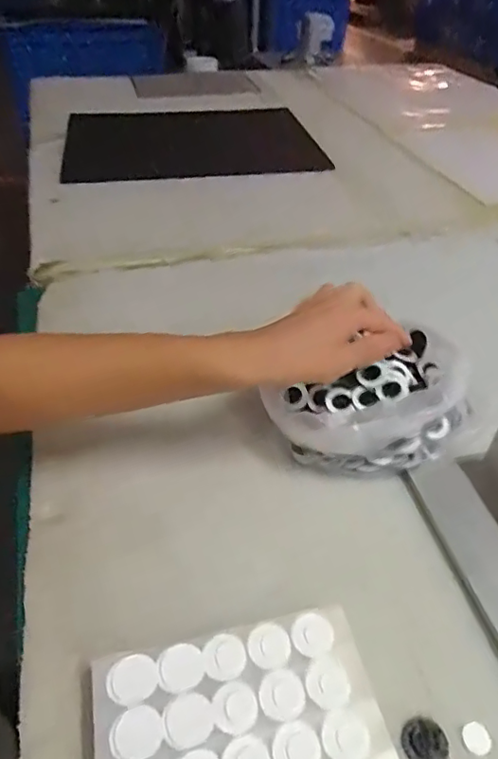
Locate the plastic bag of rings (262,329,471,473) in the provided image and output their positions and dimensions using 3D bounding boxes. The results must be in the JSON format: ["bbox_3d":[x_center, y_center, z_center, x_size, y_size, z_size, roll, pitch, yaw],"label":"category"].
[{"bbox_3d":[0.112,0.022,0.474,0.179,0.070,0.104,-14,44,-18],"label":"plastic bag of rings"}]

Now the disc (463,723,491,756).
[{"bbox_3d":[0.138,0.216,0.325,0.016,0.004,0.016,2,41,-1],"label":"disc"}]

